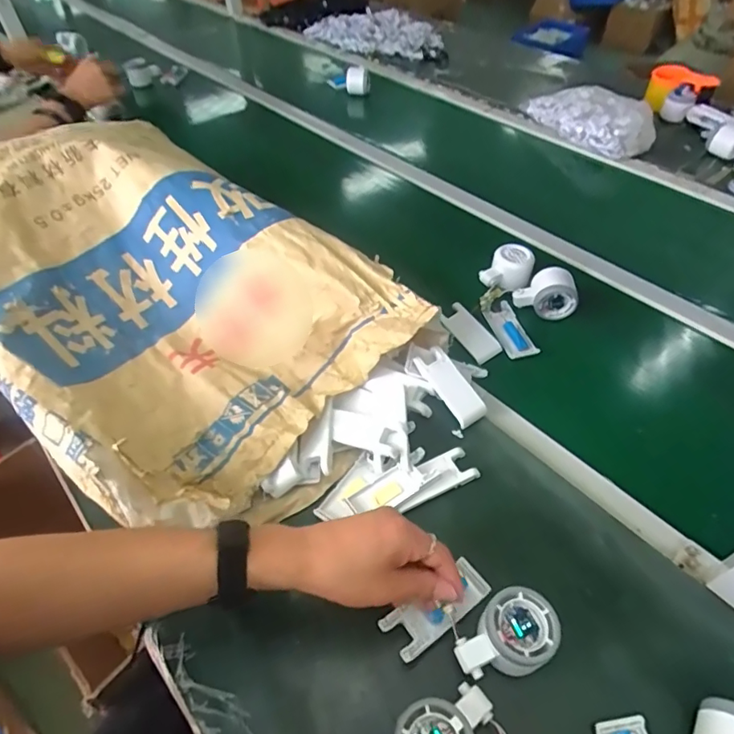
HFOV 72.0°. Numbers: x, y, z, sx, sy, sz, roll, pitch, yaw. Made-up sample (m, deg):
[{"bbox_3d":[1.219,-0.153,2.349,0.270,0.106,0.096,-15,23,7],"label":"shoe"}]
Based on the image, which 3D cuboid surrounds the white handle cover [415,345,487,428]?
[{"bbox_3d":[0.098,0.022,0.596,0.038,0.015,0.099,-34,72,-3],"label":"white handle cover"}]

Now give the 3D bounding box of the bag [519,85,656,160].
[{"bbox_3d":[0.475,-0.533,1.099,0.153,0.102,0.307,-26,53,-20],"label":"bag"}]

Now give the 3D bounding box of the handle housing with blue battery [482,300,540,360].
[{"bbox_3d":[0.197,-0.052,0.697,0.048,0.016,0.096,-11,49,-8],"label":"handle housing with blue battery"}]

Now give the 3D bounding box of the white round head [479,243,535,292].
[{"bbox_3d":[0.208,-0.144,0.747,0.068,0.048,0.060,16,51,15],"label":"white round head"}]

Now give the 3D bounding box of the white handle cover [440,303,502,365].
[{"bbox_3d":[0.138,-0.048,0.686,0.041,0.015,0.095,-27,53,-20],"label":"white handle cover"}]

